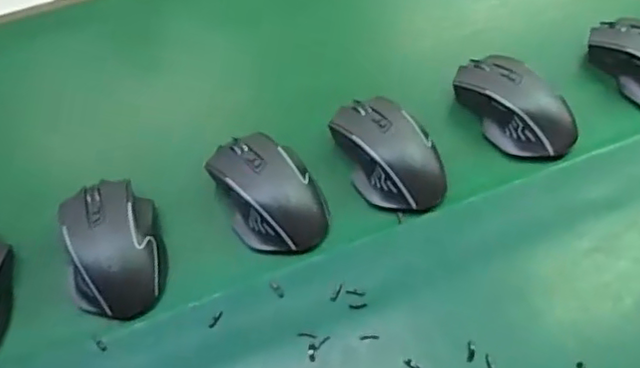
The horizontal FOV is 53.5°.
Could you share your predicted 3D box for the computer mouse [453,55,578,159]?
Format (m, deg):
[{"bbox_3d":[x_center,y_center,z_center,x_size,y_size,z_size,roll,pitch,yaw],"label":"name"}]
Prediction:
[{"bbox_3d":[0.169,-0.071,0.555,0.063,0.041,0.115,-30,60,-16],"label":"computer mouse"}]

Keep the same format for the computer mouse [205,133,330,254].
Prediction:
[{"bbox_3d":[-0.043,0.003,0.514,0.071,0.037,0.115,-25,58,-13],"label":"computer mouse"}]

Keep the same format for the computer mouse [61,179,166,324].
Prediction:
[{"bbox_3d":[-0.163,0.045,0.492,0.078,0.034,0.116,-15,57,-7],"label":"computer mouse"}]

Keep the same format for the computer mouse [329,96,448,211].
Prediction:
[{"bbox_3d":[0.057,-0.027,0.529,0.066,0.033,0.111,-23,58,-12],"label":"computer mouse"}]

